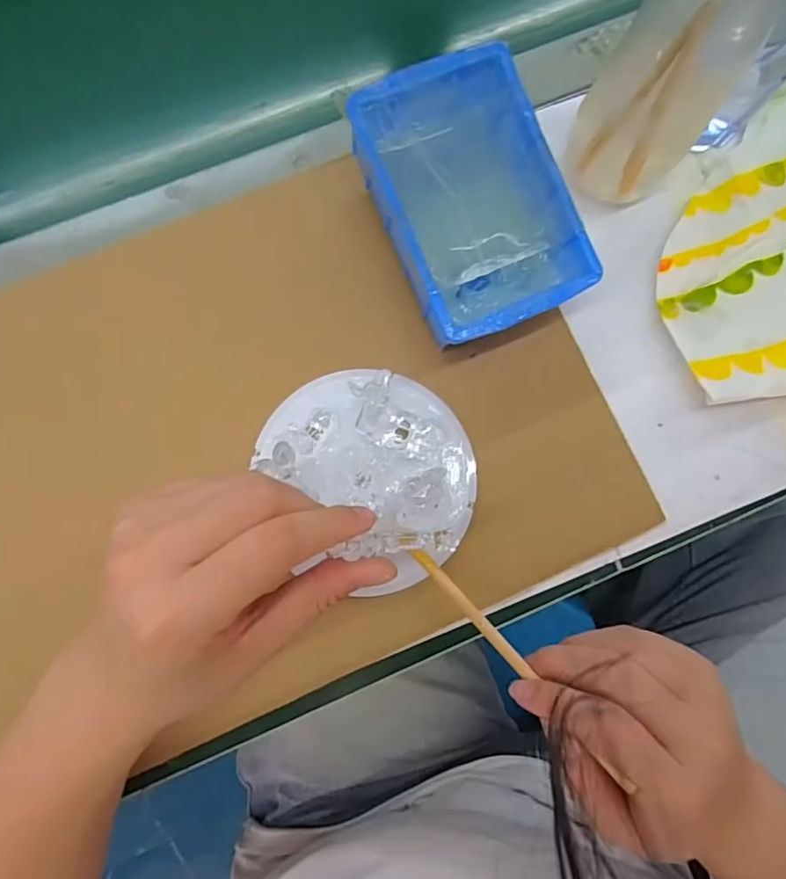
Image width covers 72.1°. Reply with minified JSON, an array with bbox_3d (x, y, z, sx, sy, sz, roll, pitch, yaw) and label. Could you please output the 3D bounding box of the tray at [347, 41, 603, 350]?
[{"bbox_3d":[0.046,-0.133,0.313,0.099,0.057,0.145,-24,84,-5],"label":"tray"}]

